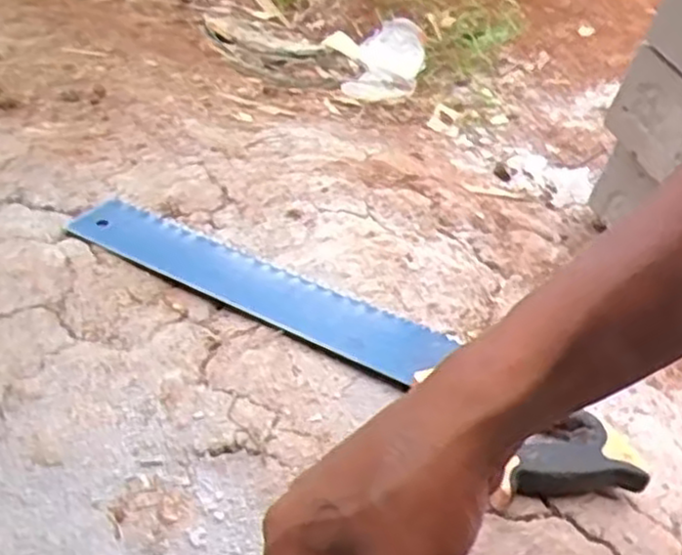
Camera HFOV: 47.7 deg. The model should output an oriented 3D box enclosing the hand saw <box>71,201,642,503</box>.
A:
[{"bbox_3d":[-0.009,0.034,0.625,0.503,0.020,0.115,27,40,27],"label":"hand saw"}]

